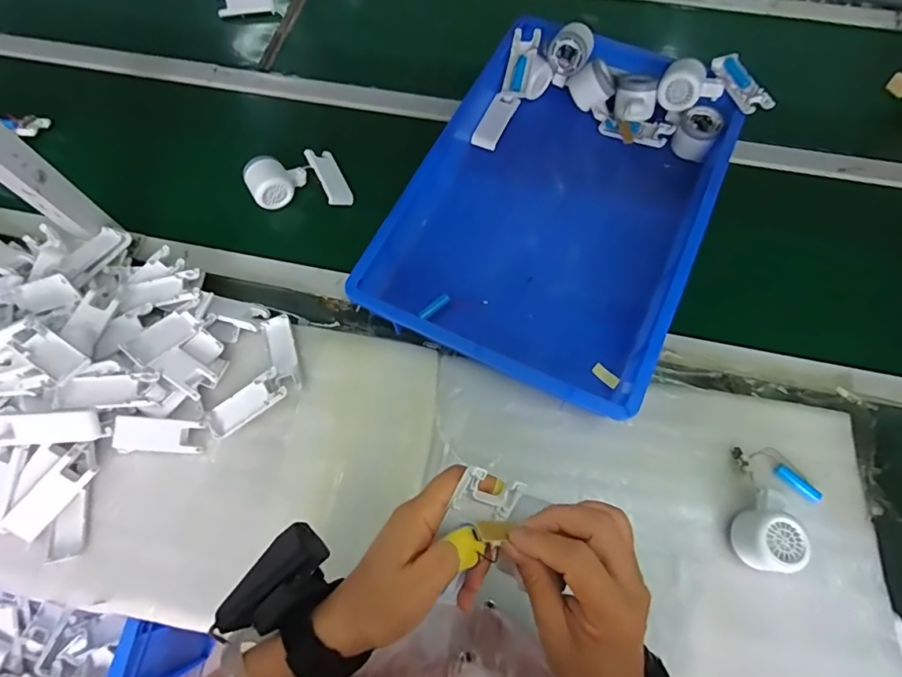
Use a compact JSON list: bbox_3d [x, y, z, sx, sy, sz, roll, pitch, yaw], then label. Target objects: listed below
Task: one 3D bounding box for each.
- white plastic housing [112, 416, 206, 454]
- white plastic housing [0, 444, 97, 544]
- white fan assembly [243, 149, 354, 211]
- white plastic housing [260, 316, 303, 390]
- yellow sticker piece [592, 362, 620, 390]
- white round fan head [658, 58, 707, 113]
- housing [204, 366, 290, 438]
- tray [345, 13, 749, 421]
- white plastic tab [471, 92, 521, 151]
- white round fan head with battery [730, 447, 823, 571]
[{"bbox_3d":[-0.347,0.115,0.580,0.102,0.009,0.043,1,83,-6],"label":"white plastic housing"},{"bbox_3d":[-0.449,0.175,0.551,0.039,0.016,0.107,43,77,-12],"label":"white plastic housing"},{"bbox_3d":[-0.222,-0.227,0.704,0.129,0.056,0.094,-27,70,-8],"label":"white fan assembly"},{"bbox_3d":[-0.213,0.018,0.616,0.033,0.014,0.103,-20,69,-6],"label":"white plastic housing"},{"bbox_3d":[0.191,0.047,0.602,0.034,0.004,0.015,41,75,16],"label":"yellow sticker piece"},{"bbox_3d":[0.332,-0.362,0.706,0.056,0.058,0.058,-1,69,2],"label":"white round fan head"},{"bbox_3d":[-0.251,0.080,0.592,0.101,0.019,0.039,-31,71,-10],"label":"housing"},{"bbox_3d":[0.152,-0.198,0.666,0.357,0.068,0.529,24,71,11],"label":"tray"},{"bbox_3d":[0.068,-0.334,0.748,0.037,0.021,0.101,23,71,11],"label":"white plastic tab"},{"bbox_3d":[0.353,0.181,0.516,0.092,0.053,0.130,14,70,7],"label":"white round fan head with battery"}]

